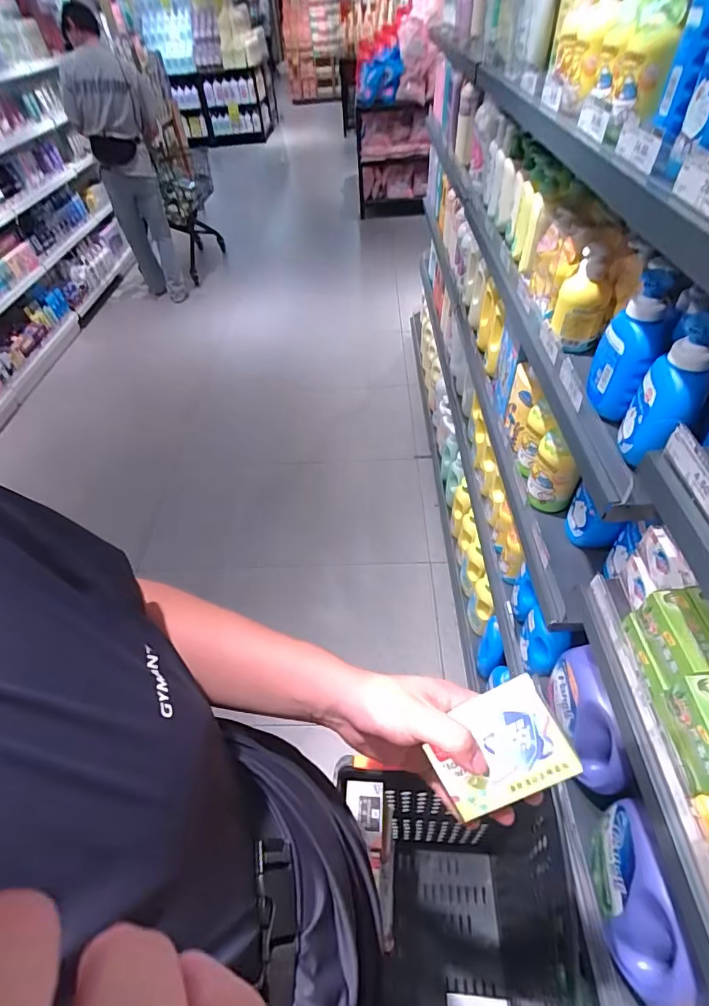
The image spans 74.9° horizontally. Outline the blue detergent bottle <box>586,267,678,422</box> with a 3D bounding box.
[{"bbox_3d":[0.392,-0.214,0.641,0.076,0.176,0.098,-19,49,-11],"label":"blue detergent bottle"}]

